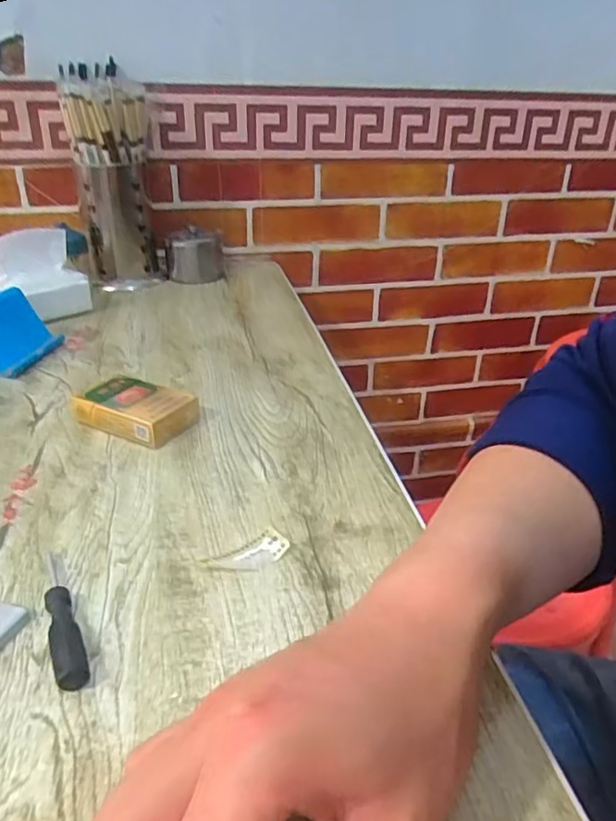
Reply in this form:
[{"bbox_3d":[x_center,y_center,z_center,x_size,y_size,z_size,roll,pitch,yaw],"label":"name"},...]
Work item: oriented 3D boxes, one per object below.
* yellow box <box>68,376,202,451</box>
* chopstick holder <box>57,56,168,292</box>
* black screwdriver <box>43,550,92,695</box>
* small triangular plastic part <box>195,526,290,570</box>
[{"bbox_3d":[-0.142,-0.001,0.506,0.088,0.027,0.052,15,32,25],"label":"yellow box"},{"bbox_3d":[-0.252,-0.300,0.810,0.102,0.256,0.112,-7,29,-14],"label":"chopstick holder"},{"bbox_3d":[-0.132,0.105,0.325,0.015,0.013,0.101,-14,31,-24],"label":"black screwdriver"},{"bbox_3d":[-0.037,0.086,0.368,0.051,0.005,0.024,-18,33,-31],"label":"small triangular plastic part"}]

